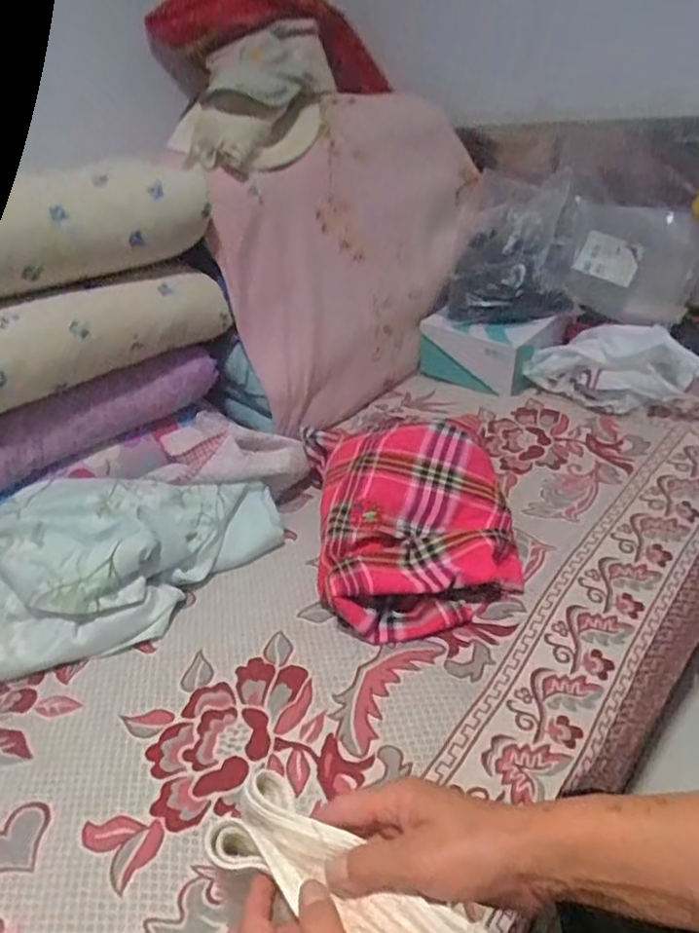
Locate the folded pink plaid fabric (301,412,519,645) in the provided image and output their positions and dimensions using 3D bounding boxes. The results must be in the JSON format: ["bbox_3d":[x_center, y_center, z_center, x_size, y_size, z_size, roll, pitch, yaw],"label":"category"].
[{"bbox_3d":[0.082,0.049,0.897,0.257,0.133,0.369,-7,32,-2],"label":"folded pink plaid fabric"}]

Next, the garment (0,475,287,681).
[{"bbox_3d":[-0.309,0.118,0.850,0.439,0.134,0.227,-14,33,-12],"label":"garment"}]

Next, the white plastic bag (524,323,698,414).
[{"bbox_3d":[0.476,-0.180,1.145,0.316,0.121,0.098,24,44,39],"label":"white plastic bag"}]

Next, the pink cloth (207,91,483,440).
[{"bbox_3d":[0.028,-0.379,1.181,0.165,0.463,0.566,22,43,38],"label":"pink cloth"}]

